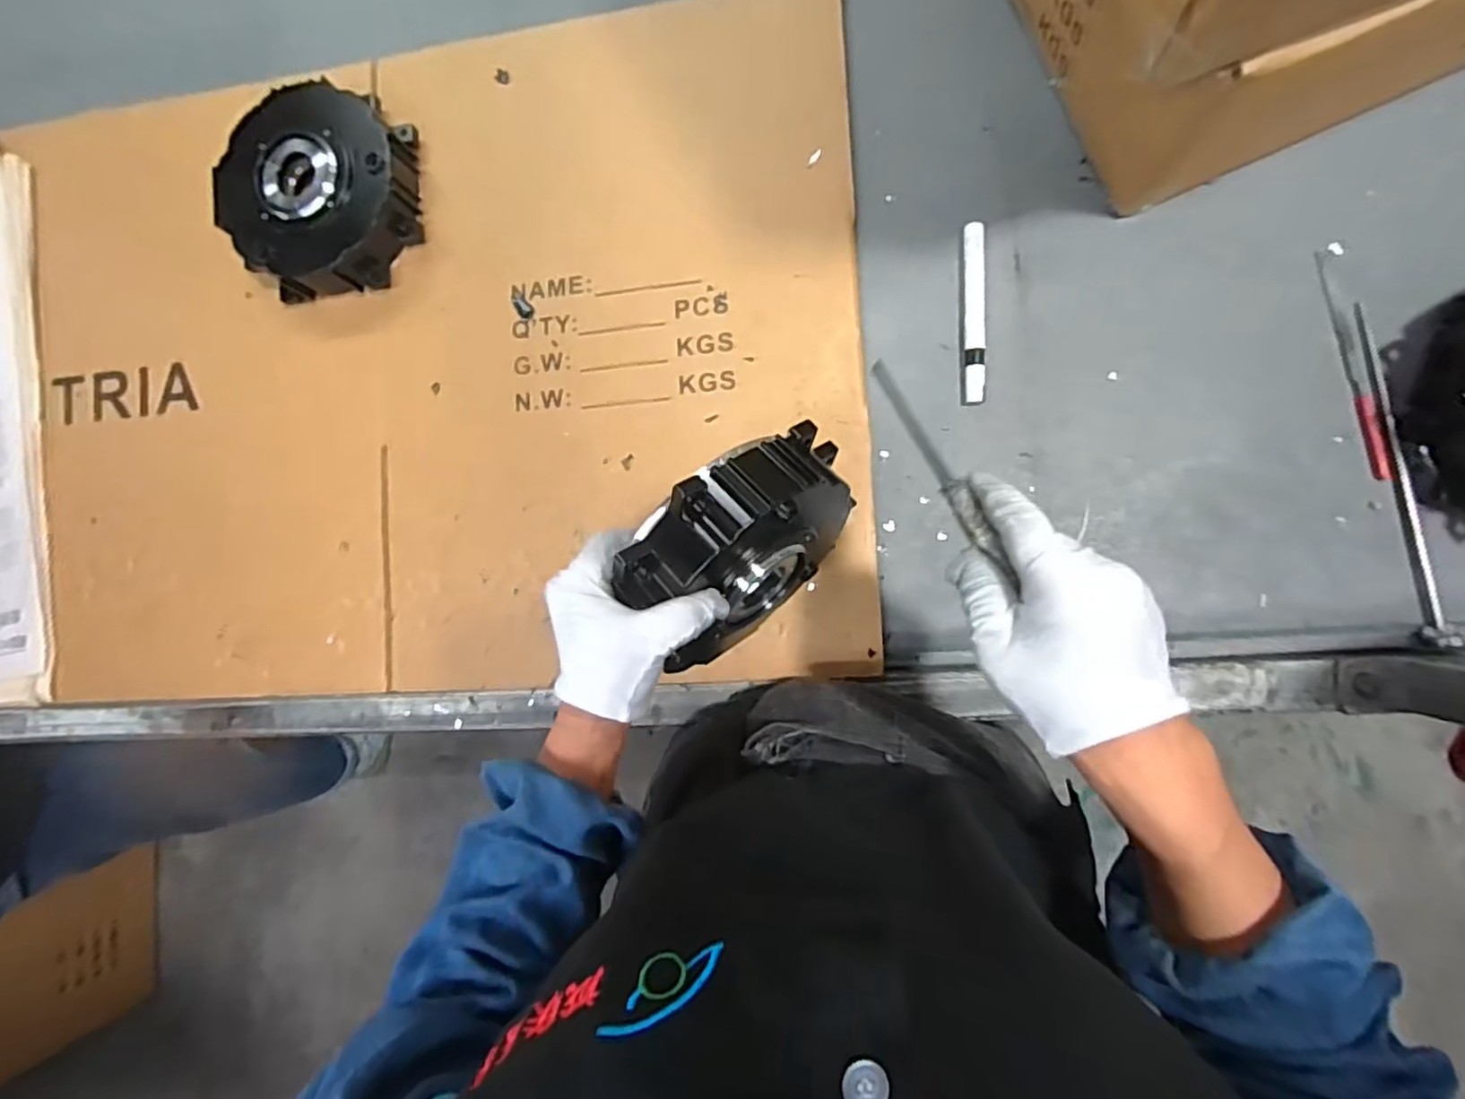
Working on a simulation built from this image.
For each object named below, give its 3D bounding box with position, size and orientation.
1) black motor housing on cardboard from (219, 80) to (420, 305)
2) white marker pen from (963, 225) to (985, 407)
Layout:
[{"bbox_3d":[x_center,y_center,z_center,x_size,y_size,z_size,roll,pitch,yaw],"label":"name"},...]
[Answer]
[{"bbox_3d":[-0.370,-0.319,0.607,0.167,0.052,0.171,-4,86,9],"label":"black motor housing on cardboard"},{"bbox_3d":[0.194,-0.188,0.540,0.017,0.011,0.140,0,87,9],"label":"white marker pen"}]

